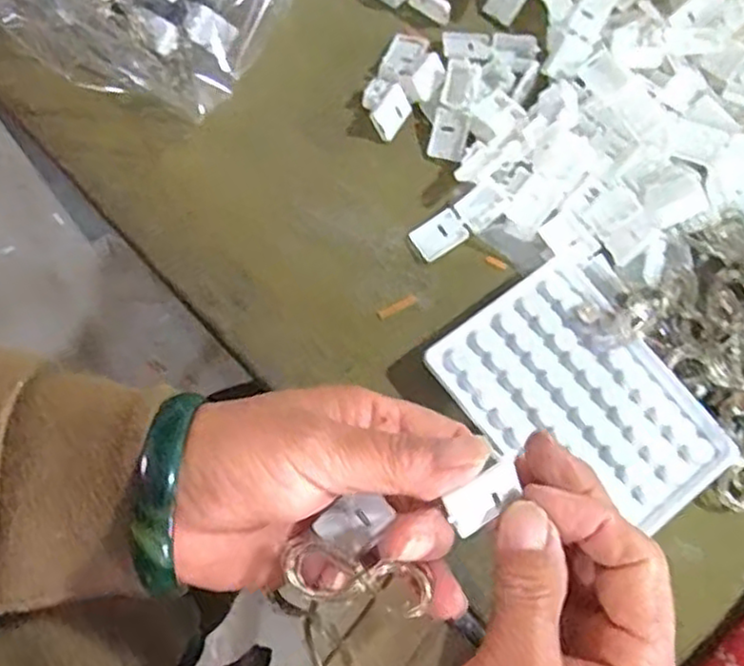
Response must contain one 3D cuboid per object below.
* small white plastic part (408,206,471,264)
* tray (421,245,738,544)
[{"bbox_3d":[0.037,-0.053,0.376,0.030,0.005,0.020,-31,78,-12],"label":"small white plastic part"},{"bbox_3d":[0.101,0.035,0.344,0.093,0.012,0.129,-36,79,-13],"label":"tray"}]

